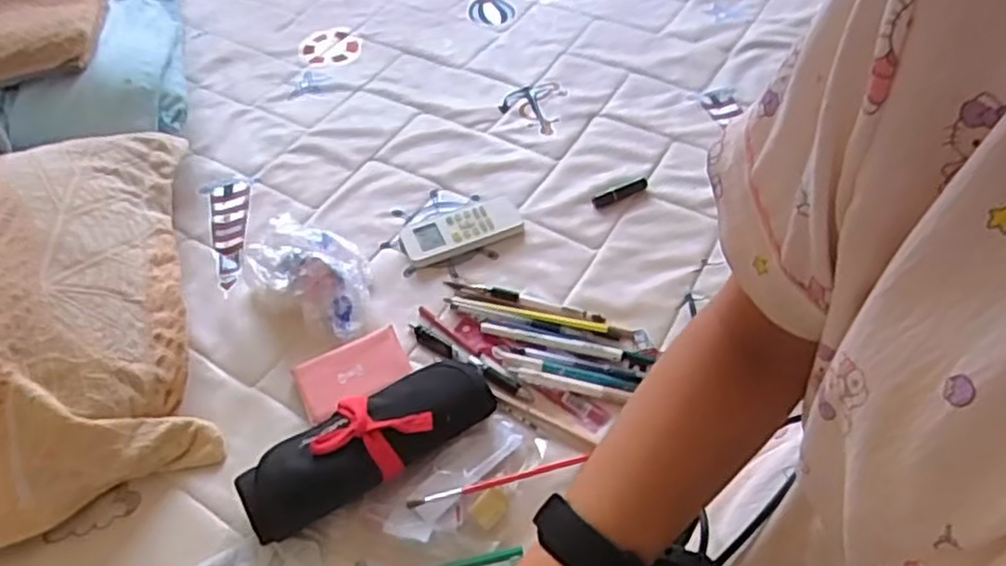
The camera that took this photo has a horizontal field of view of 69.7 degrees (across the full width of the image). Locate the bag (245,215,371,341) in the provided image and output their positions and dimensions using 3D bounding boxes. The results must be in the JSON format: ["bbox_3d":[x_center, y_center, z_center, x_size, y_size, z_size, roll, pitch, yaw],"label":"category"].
[{"bbox_3d":[-0.185,-0.015,0.730,0.146,0.053,0.109,22,55,20],"label":"bag"}]

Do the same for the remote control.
[{"bbox_3d":[-0.045,-0.060,0.782,0.130,0.017,0.058,-19,51,-12],"label":"remote control"}]

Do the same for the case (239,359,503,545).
[{"bbox_3d":[-0.111,0.131,0.602,0.209,0.052,0.070,-26,53,-18],"label":"case"}]

